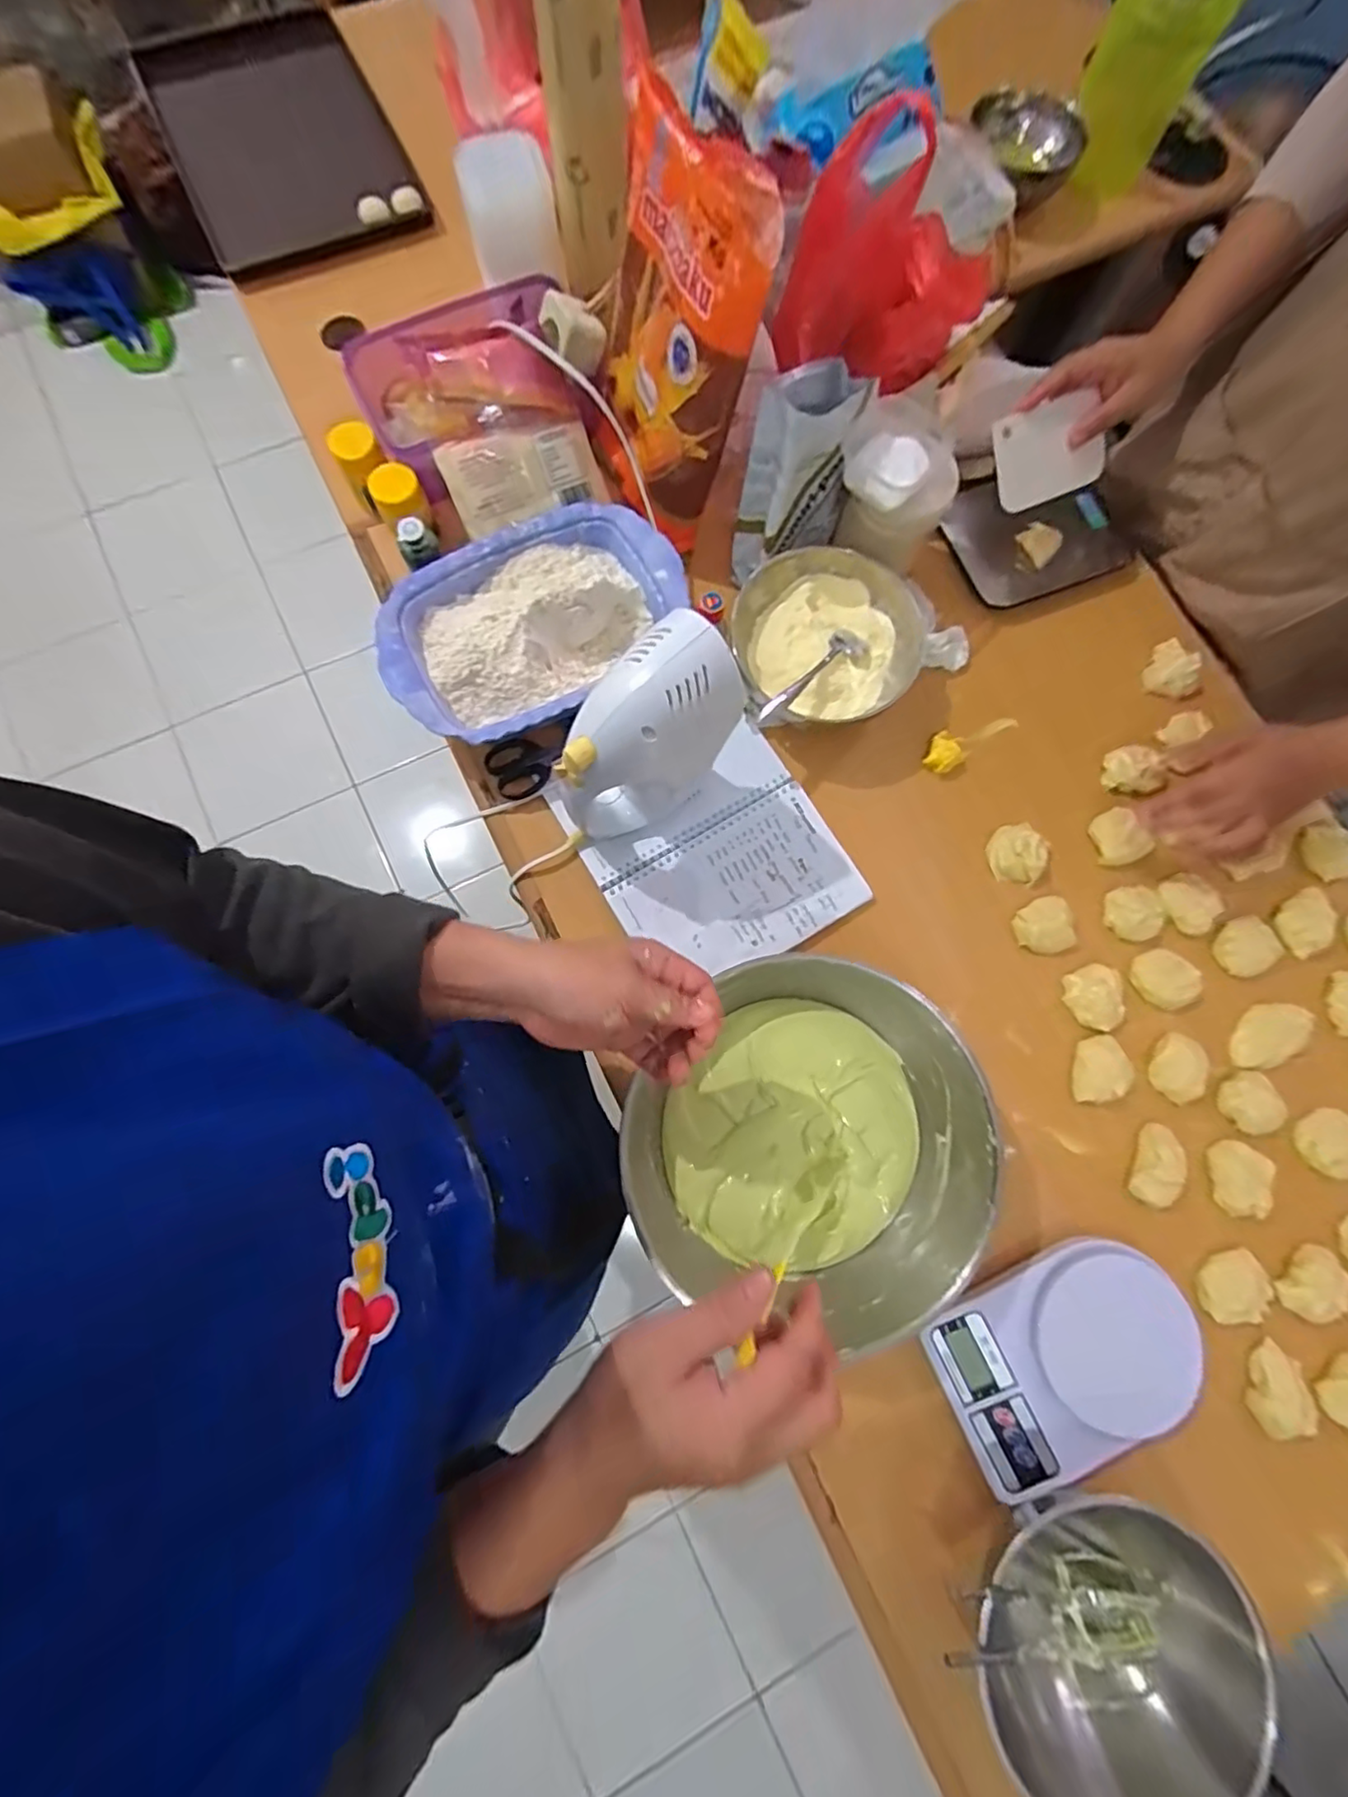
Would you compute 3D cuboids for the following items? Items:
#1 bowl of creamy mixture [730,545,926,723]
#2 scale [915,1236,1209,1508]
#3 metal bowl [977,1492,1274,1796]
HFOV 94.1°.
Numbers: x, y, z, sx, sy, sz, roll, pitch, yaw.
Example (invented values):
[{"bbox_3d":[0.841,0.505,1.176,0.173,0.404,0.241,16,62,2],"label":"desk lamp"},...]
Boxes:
[{"bbox_3d":[0.137,-0.243,0.590,0.157,0.064,0.156,0,78,-2],"label":"bowl of creamy mixture"},{"bbox_3d":[0.304,0.356,0.477,0.189,0.031,0.138,-24,80,-6],"label":"scale"},{"bbox_3d":[0.296,0.510,0.436,0.168,0.091,0.177,0,78,-2],"label":"metal bowl"}]

